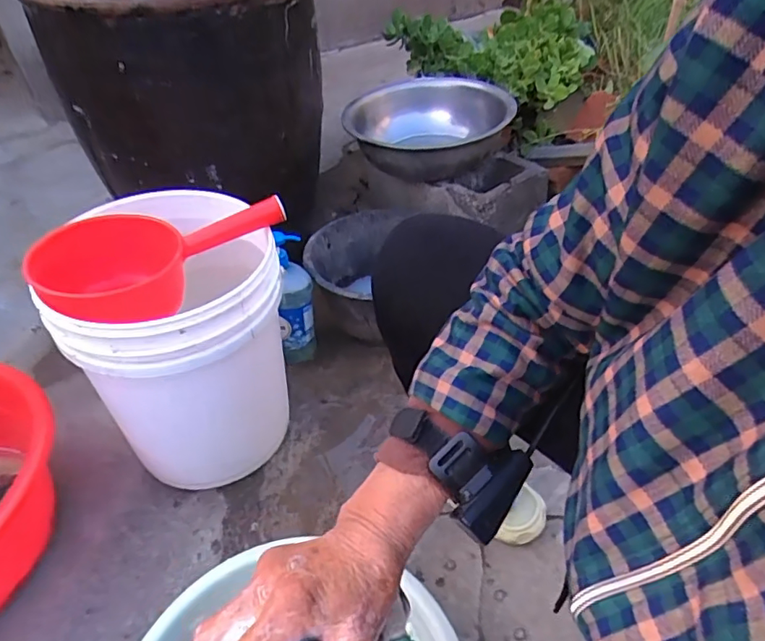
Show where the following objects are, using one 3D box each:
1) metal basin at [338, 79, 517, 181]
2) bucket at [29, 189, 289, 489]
[{"bbox_3d":[0.098,-0.403,1.153,0.330,0.122,0.362,-2,43,2],"label":"metal basin"},{"bbox_3d":[-0.268,0.044,0.805,0.259,0.371,0.290,-1,43,3],"label":"bucket"}]

